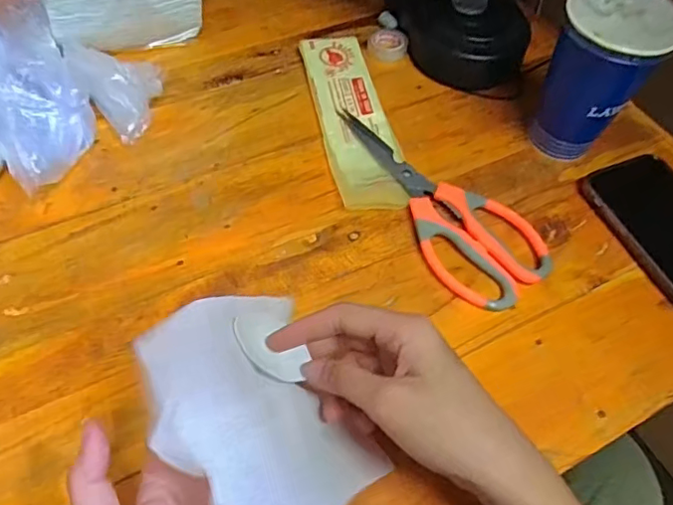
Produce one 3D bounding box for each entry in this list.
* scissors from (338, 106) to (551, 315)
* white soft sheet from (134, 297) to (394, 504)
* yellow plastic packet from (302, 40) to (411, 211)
[{"bbox_3d":[0.078,-0.045,0.432,0.081,0.009,0.199,-22,62,-18],"label":"scissors"},{"bbox_3d":[-0.040,0.082,0.287,0.101,0.018,0.122,-17,73,-53],"label":"white soft sheet"},{"bbox_3d":[0.014,-0.114,0.470,0.058,0.005,0.188,-9,60,-11],"label":"yellow plastic packet"}]

